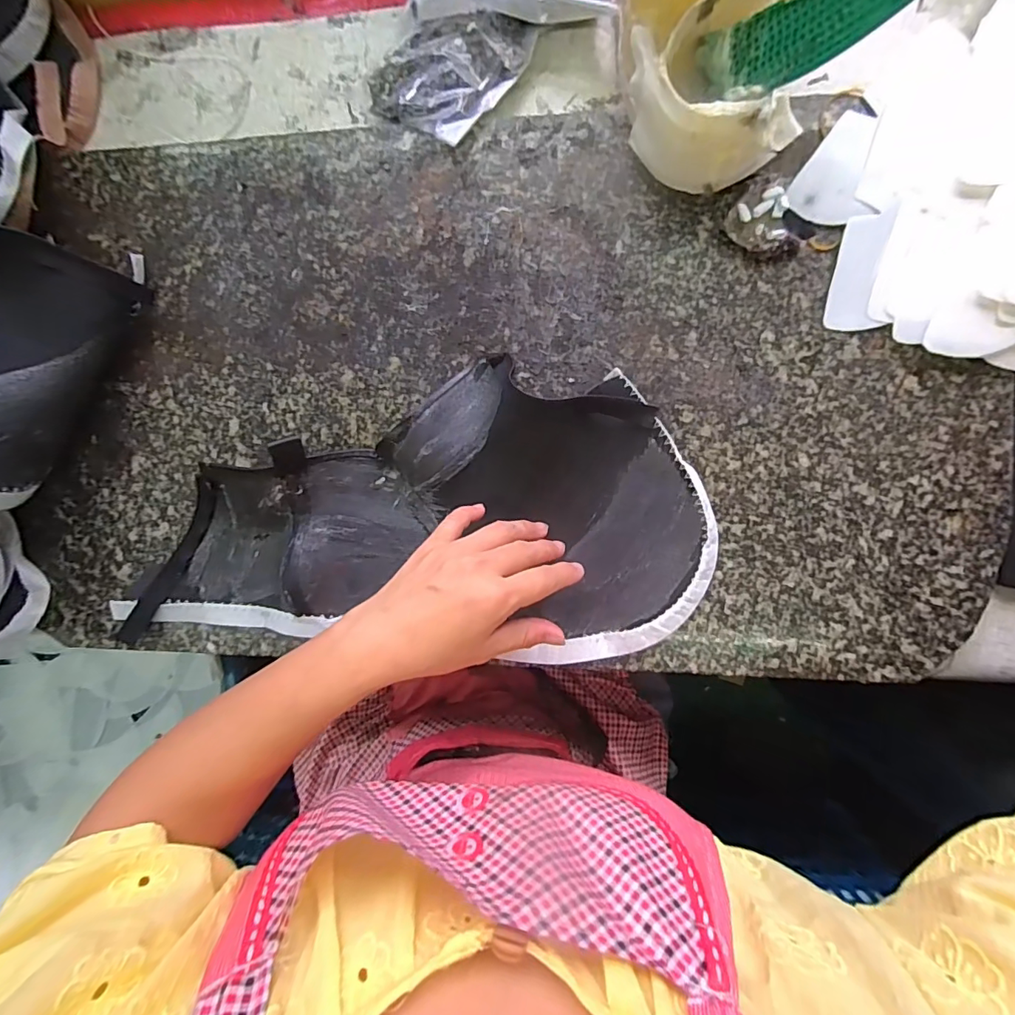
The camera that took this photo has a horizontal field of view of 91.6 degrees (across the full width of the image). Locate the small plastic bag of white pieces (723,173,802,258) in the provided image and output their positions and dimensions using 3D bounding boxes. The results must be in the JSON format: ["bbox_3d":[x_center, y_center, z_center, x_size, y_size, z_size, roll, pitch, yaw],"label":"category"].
[{"bbox_3d":[0.165,-0.189,0.322,0.043,0.015,0.050,-6,89,6],"label":"small plastic bag of white pieces"}]

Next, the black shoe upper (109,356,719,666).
[{"bbox_3d":[-0.074,0.015,0.340,0.411,0.044,0.197,-6,84,6],"label":"black shoe upper"}]

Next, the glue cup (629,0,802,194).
[{"bbox_3d":[0.116,-0.249,0.302,0.072,0.062,0.108,-37,87,5],"label":"glue cup"}]

